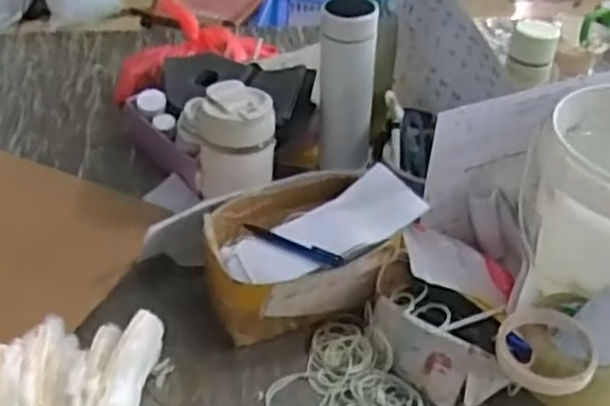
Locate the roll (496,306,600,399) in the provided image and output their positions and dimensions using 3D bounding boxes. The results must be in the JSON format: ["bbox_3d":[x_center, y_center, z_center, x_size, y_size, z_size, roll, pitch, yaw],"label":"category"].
[{"bbox_3d":[0.216,0.129,0.674,0.089,0.030,0.088,11,59,11],"label":"roll"}]

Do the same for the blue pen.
[{"bbox_3d":[-0.015,0.042,0.761,0.134,0.009,0.013,19,37,40],"label":"blue pen"}]

